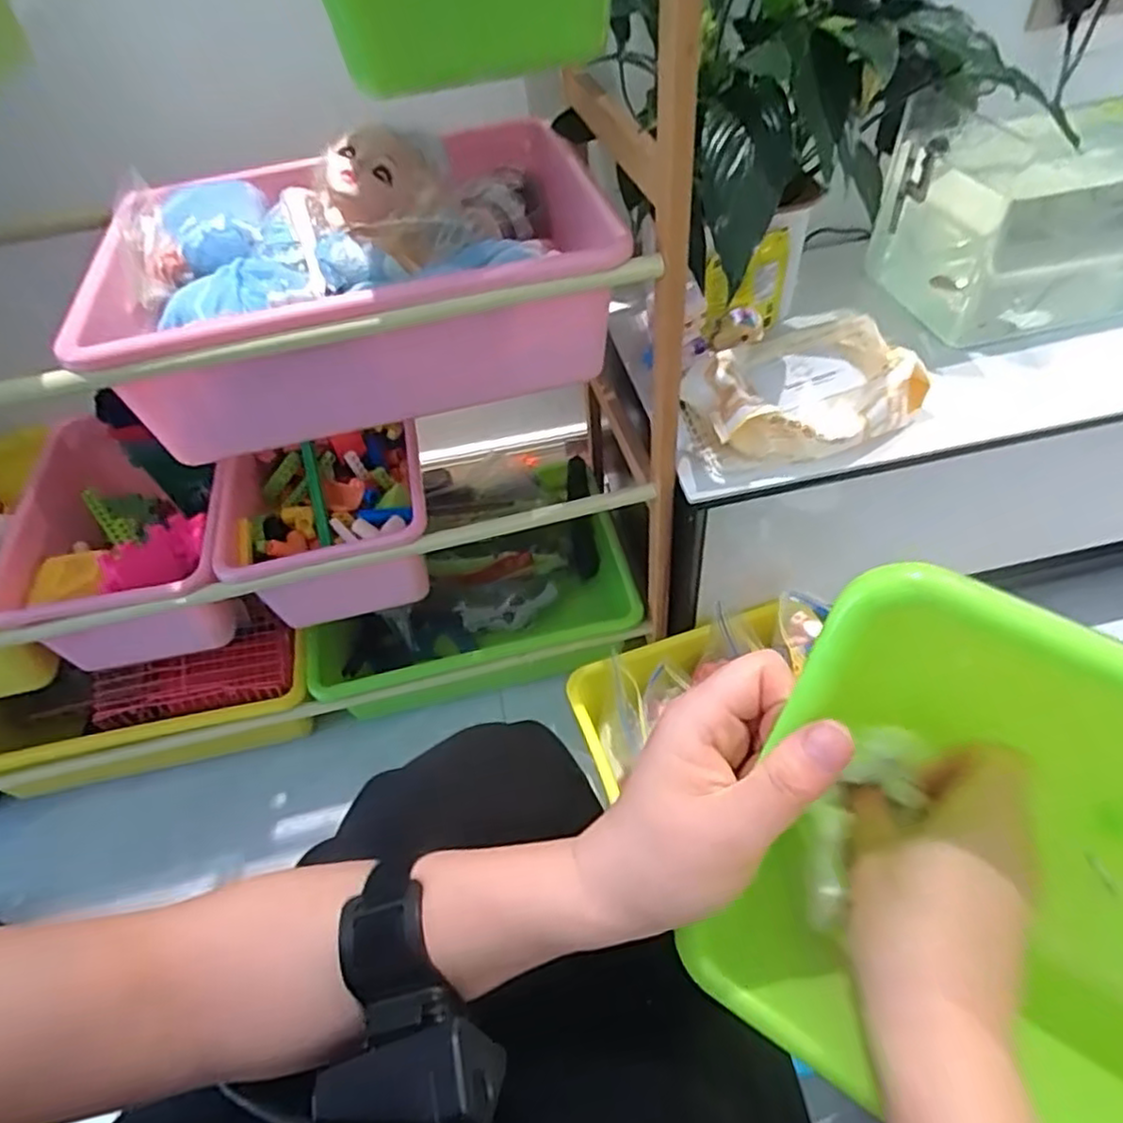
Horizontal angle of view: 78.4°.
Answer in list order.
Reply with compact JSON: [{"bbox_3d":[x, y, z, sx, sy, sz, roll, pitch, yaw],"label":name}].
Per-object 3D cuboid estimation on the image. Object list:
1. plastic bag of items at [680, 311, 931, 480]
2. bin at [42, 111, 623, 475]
[{"bbox_3d":[0.221,-0.150,0.642,0.200,0.080,0.136,-25,52,-15],"label":"plastic bag of items"},{"bbox_3d":[-0.155,-0.238,0.560,0.358,0.123,0.267,-15,50,-7],"label":"bin"}]

